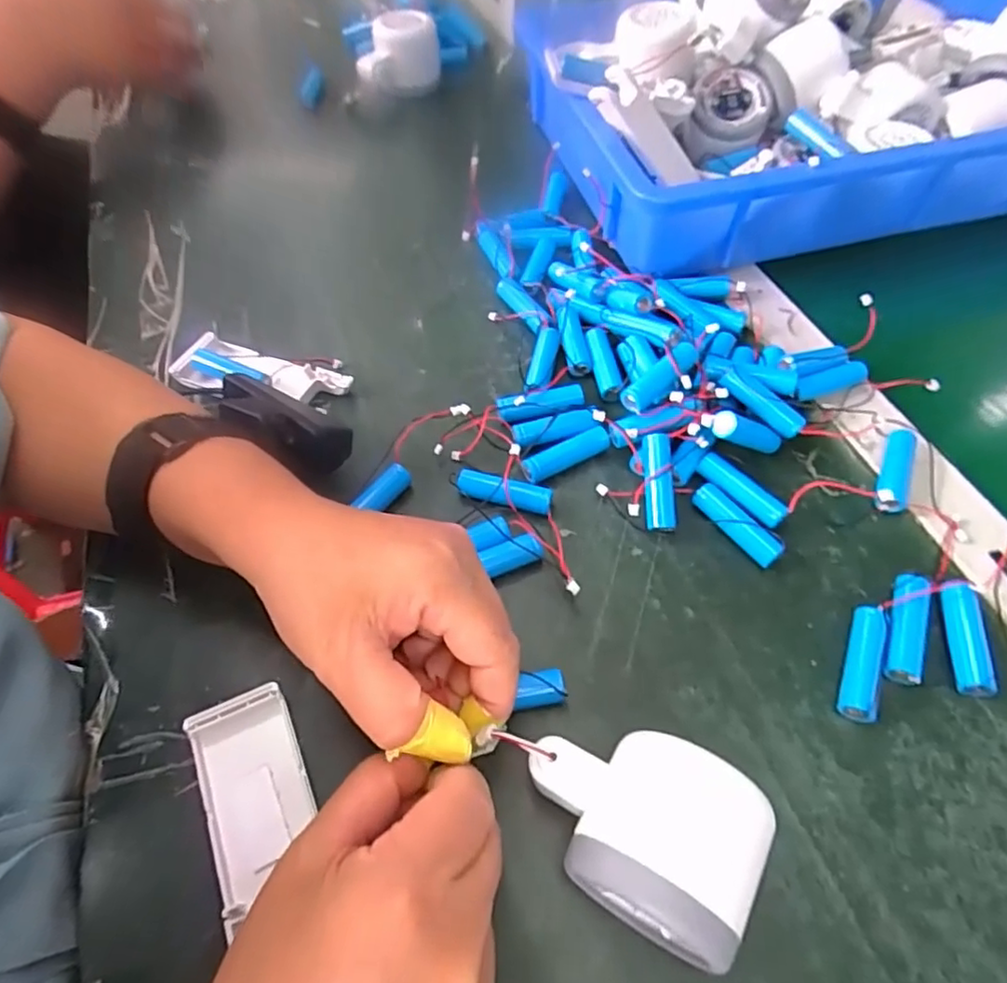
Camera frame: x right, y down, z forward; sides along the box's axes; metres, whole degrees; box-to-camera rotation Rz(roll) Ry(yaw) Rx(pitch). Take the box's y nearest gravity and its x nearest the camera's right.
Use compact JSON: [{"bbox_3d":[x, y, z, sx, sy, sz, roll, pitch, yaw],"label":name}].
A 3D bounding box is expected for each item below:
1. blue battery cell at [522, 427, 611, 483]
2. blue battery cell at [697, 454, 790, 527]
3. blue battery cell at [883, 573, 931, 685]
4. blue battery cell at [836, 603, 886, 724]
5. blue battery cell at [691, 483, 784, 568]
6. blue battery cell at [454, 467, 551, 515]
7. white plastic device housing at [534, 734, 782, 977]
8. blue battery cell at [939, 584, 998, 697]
[{"bbox_3d":[0.034,-0.021,0.345,0.050,0.014,0.013,-20,57,-12],"label":"blue battery cell"},{"bbox_3d":[0.124,0.001,0.328,0.015,0.014,0.049,-34,60,-19],"label":"blue battery cell"},{"bbox_3d":[0.184,0.062,0.286,0.018,0.013,0.052,14,67,11],"label":"blue battery cell"},{"bbox_3d":[0.160,0.076,0.278,0.015,0.014,0.049,18,58,14],"label":"blue battery cell"},{"bbox_3d":[0.118,0.017,0.319,0.013,0.017,0.050,-33,60,-19],"label":"blue battery cell"},{"bbox_3d":[0.000,0.001,0.332,0.050,0.015,0.014,13,57,11],"label":"blue battery cell"},{"bbox_3d":[0.047,0.118,0.224,0.079,0.050,0.055,23,59,17],"label":"white plastic device housing"},{"bbox_3d":[0.205,0.065,0.277,0.015,0.010,0.046,3,69,4],"label":"blue battery cell"}]

